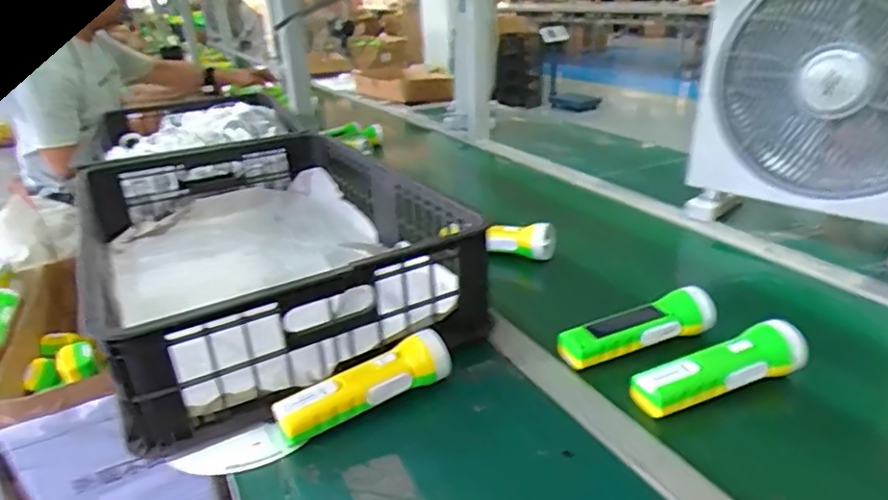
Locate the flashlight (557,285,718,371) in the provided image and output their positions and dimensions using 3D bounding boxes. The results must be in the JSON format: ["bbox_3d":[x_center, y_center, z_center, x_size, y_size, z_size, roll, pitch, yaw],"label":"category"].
[{"bbox_3d":[0.212,0.084,0.664,0.181,0.051,0.051,-10,24,-13],"label":"flashlight"}]

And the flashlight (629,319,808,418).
[{"bbox_3d":[0.269,0.117,0.588,0.180,0.047,0.042,-11,24,-15],"label":"flashlight"}]

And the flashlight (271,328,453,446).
[{"bbox_3d":[-0.074,0.135,0.583,0.178,0.051,0.048,-19,27,-31],"label":"flashlight"}]

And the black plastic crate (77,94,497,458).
[{"bbox_3d":[-0.251,-0.015,0.838,0.405,0.151,0.627,-16,26,-25],"label":"black plastic crate"}]

